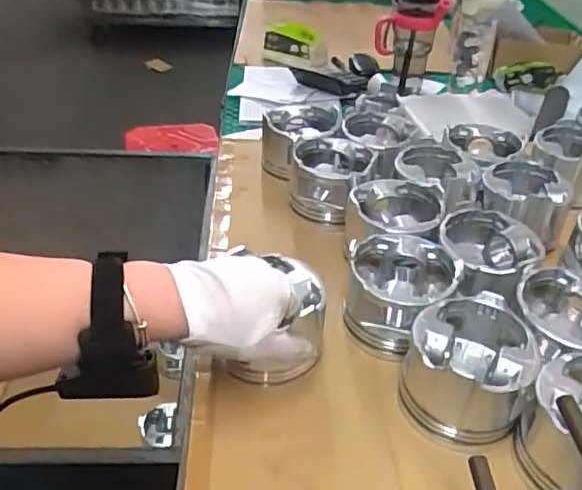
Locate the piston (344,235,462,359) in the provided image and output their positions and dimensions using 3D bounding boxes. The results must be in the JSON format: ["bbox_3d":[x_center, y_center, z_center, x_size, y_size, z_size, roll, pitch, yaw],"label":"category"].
[{"bbox_3d":[0.102,0.043,0.558,0.094,0.077,0.101,2,37,-2],"label":"piston"}]

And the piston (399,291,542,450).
[{"bbox_3d":[0.144,0.099,0.486,0.096,0.070,0.102,13,38,13],"label":"piston"}]

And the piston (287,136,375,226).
[{"bbox_3d":[0.046,-0.077,0.710,0.098,0.066,0.102,12,38,11],"label":"piston"}]

